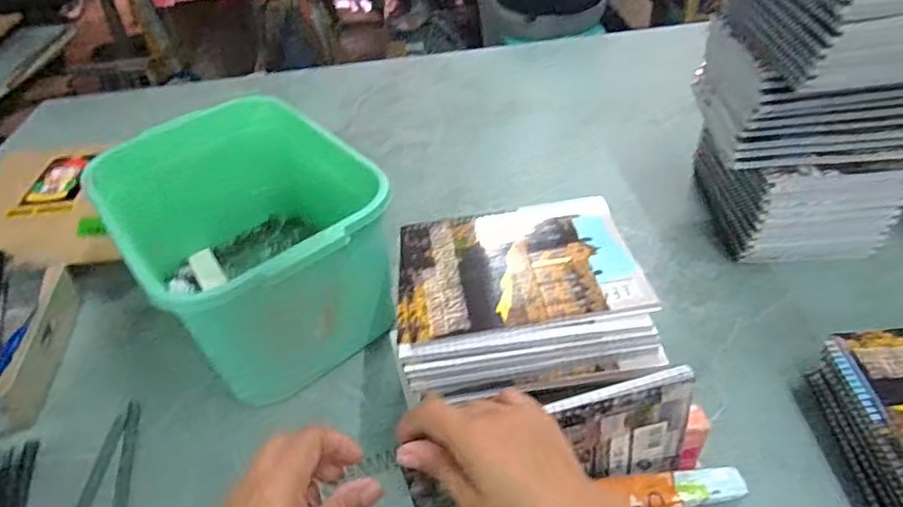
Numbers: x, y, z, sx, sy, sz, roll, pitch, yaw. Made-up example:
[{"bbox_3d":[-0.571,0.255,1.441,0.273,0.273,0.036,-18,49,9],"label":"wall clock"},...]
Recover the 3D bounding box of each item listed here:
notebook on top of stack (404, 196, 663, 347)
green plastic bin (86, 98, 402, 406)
[{"bbox_3d":[0.055,0.008,0.501,0.203,0.008,0.149,-9,43,-1],"label":"notebook on top of stack"},{"bbox_3d":[-0.220,-0.008,0.653,0.228,0.201,0.336,-33,48,-25],"label":"green plastic bin"}]

